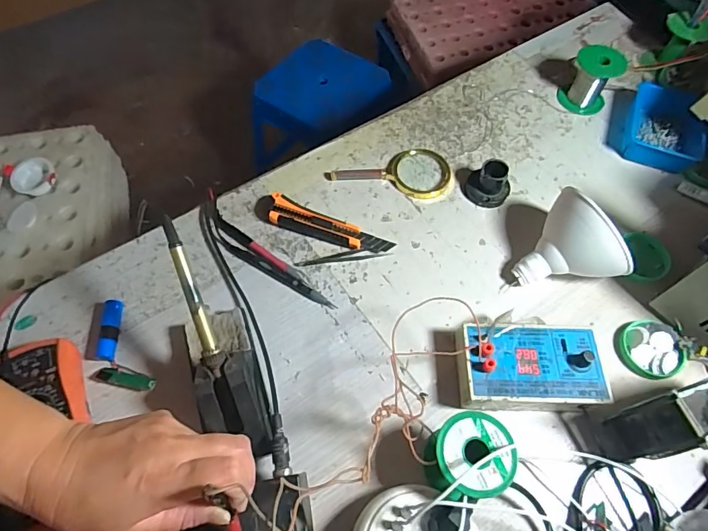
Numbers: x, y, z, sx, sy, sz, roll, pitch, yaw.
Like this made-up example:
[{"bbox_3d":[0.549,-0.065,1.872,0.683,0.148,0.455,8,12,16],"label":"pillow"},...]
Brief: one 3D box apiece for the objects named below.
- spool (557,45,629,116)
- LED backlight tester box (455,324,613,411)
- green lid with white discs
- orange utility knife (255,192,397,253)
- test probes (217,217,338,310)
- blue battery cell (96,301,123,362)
[{"bbox_3d":[0.351,-0.275,0.670,0.067,0.076,0.057,32,65,16],"label":"spool"},{"bbox_3d":[0.177,0.105,0.464,0.145,0.053,0.082,-1,60,-1],"label":"LED backlight tester box"},{"bbox_3d":[0.324,0.090,0.493,0.066,0.019,0.062,1,60,-1],"label":"green lid with white discs"},{"bbox_3d":[-0.042,-0.051,0.565,0.180,0.017,0.038,19,62,9],"label":"orange utility knife"},{"bbox_3d":[-0.102,-0.001,0.541,0.185,0.008,0.031,35,65,17],"label":"test probes"},{"bbox_3d":[-0.265,0.071,0.494,0.016,0.019,0.064,0,61,-2],"label":"blue battery cell"}]

